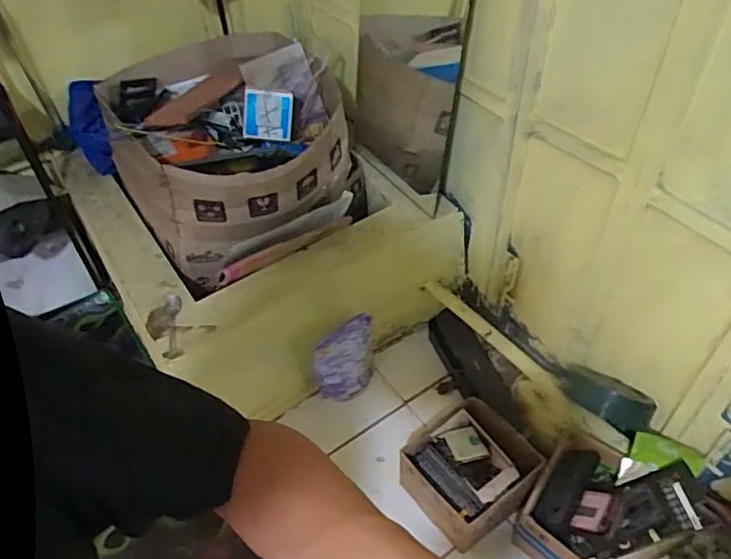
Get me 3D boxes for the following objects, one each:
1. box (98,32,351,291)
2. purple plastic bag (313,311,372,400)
[{"bbox_3d":[-0.280,-0.285,1.273,0.477,0.287,0.465,-28,51,-21],"label":"box"},{"bbox_3d":[-0.041,0.180,1.246,0.137,0.207,0.043,-24,50,-18],"label":"purple plastic bag"}]

